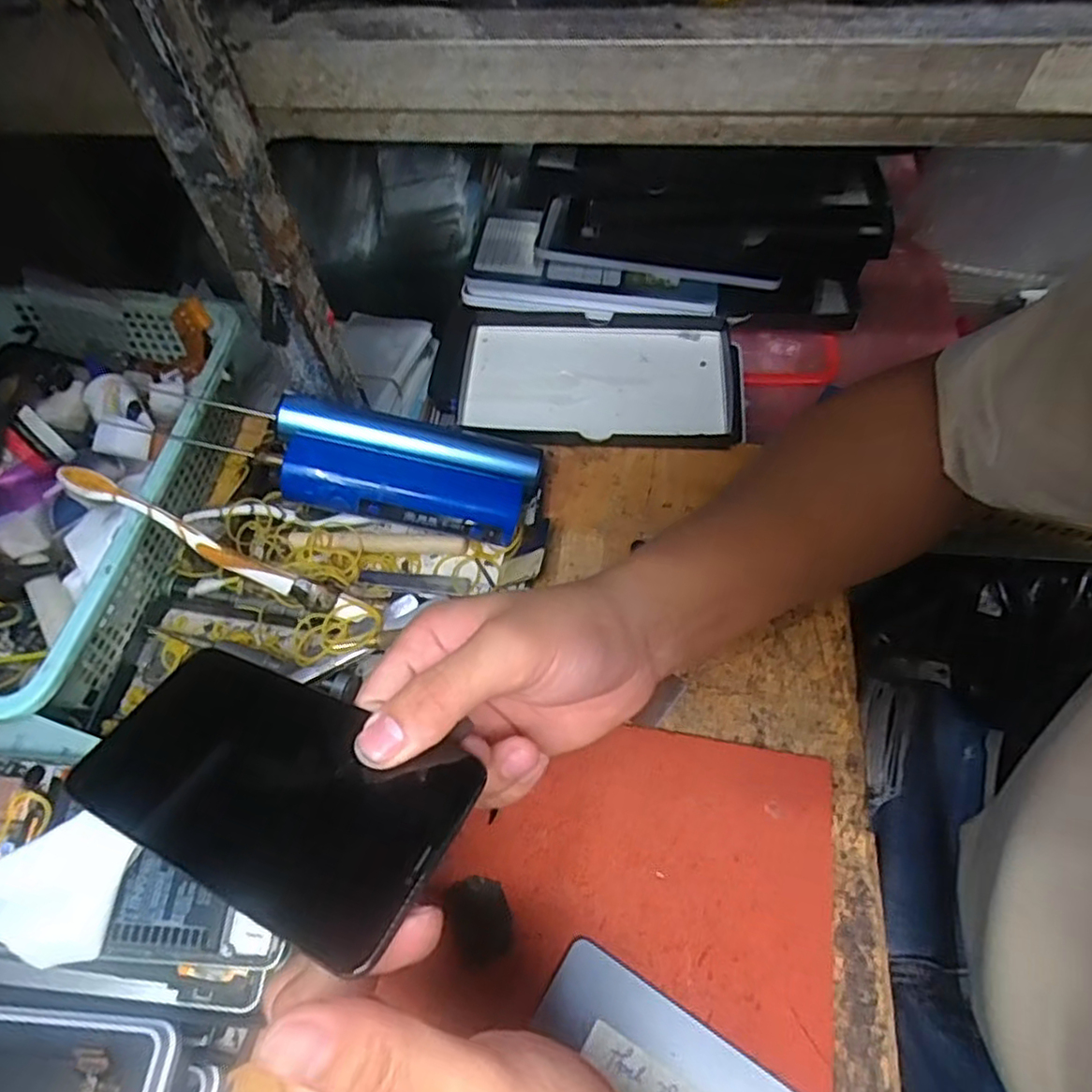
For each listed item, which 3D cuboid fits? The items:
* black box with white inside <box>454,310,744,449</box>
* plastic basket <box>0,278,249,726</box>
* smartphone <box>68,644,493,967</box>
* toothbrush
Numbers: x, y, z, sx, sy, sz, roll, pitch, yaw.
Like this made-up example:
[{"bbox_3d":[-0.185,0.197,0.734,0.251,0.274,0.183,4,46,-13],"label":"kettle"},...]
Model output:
[{"bbox_3d":[0.037,-0.113,0.467,0.188,0.025,0.105,5,72,5],"label":"black box with white inside"},{"bbox_3d":[-0.292,-0.033,0.393,0.191,0.061,0.271,6,60,7],"label":"plastic basket"},{"bbox_3d":[-0.100,0.082,0.245,0.148,0.005,0.072,14,48,25],"label":"smartphone"},{"bbox_3d":[-0.170,0.001,0.359,0.161,0.018,0.011,29,62,-13],"label":"toothbrush"}]

